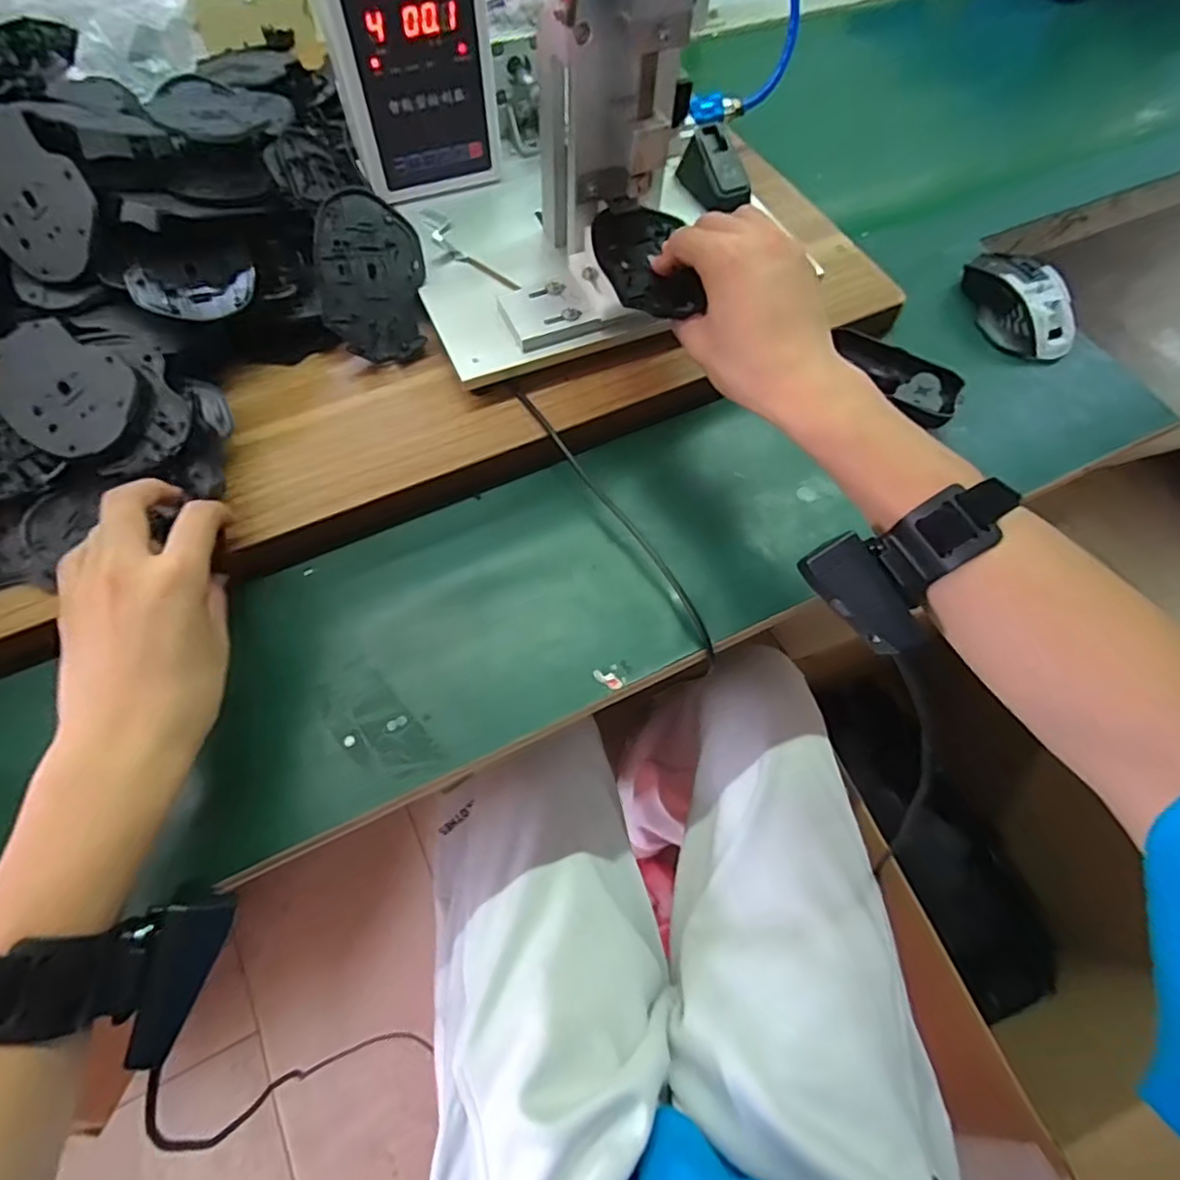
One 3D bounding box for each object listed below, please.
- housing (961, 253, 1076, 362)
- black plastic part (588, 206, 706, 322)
[{"bbox_3d":[0.368,-0.247,0.535,0.059,0.040,0.113,-18,66,-11],"label":"housing"},{"bbox_3d":[0.039,-0.222,0.424,0.061,0.014,0.119,-12,61,-8],"label":"black plastic part"}]

